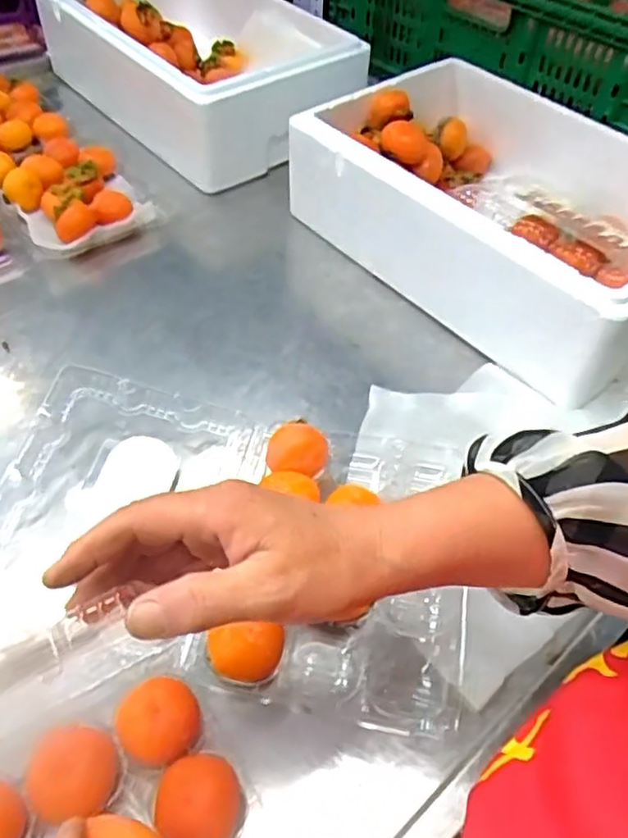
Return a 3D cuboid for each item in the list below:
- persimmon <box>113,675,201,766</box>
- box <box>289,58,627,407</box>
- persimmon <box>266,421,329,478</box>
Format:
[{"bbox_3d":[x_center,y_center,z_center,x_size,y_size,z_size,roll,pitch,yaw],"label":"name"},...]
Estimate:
[{"bbox_3d":[-0.097,0.191,0.408,0.052,0.049,0.053,3,47,-3],"label":"persimmon"},{"bbox_3d":[0.220,-0.238,0.778,0.283,0.182,0.450,-34,59,-31],"label":"box"},{"bbox_3d":[-0.015,0.032,0.573,0.053,0.045,0.042,16,48,9],"label":"persimmon"}]

